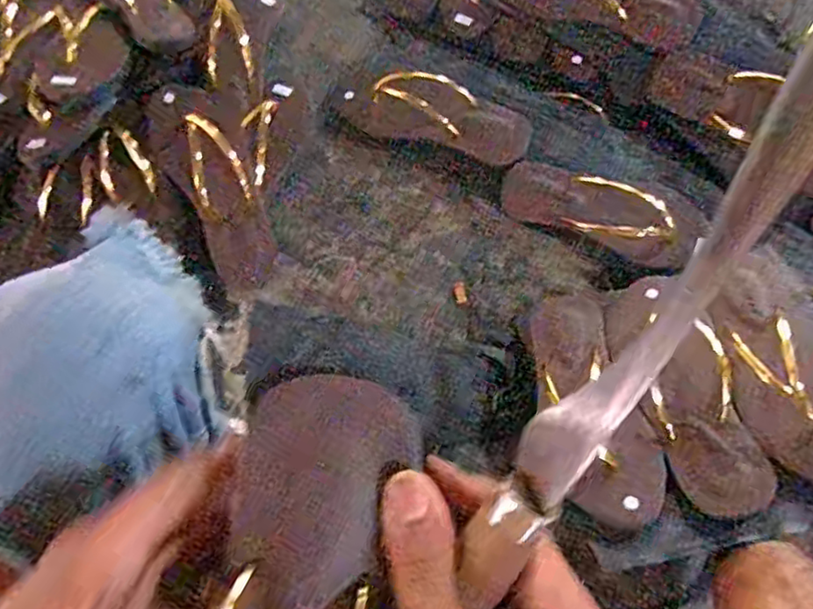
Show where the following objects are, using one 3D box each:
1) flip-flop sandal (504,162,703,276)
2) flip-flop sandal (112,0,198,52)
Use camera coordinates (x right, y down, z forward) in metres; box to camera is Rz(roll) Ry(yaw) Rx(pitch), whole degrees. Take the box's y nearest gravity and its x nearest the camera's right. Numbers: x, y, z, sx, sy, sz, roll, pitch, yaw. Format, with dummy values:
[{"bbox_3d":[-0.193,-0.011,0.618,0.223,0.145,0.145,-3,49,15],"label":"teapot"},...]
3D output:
[{"bbox_3d":[0.227,-0.112,0.741,0.239,0.022,0.106,26,68,28],"label":"flip-flop sandal"},{"bbox_3d":[-0.338,-0.399,0.830,0.076,0.036,0.206,-27,67,-10],"label":"flip-flop sandal"}]

